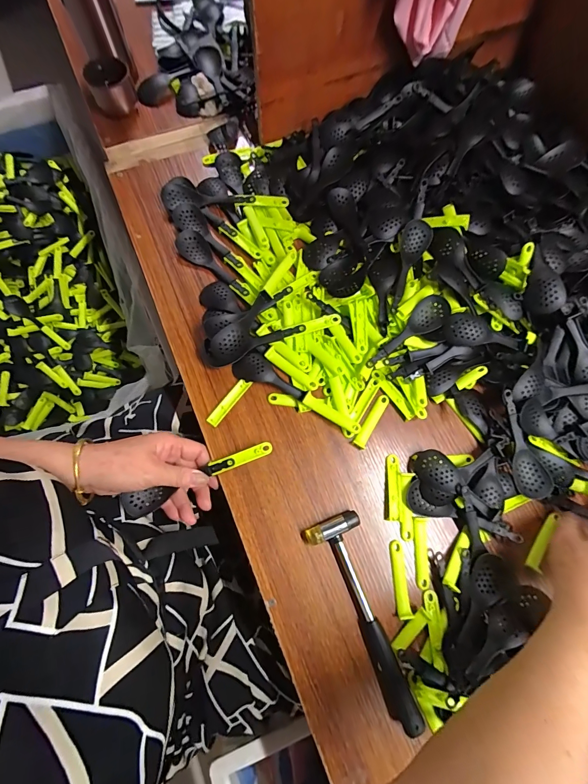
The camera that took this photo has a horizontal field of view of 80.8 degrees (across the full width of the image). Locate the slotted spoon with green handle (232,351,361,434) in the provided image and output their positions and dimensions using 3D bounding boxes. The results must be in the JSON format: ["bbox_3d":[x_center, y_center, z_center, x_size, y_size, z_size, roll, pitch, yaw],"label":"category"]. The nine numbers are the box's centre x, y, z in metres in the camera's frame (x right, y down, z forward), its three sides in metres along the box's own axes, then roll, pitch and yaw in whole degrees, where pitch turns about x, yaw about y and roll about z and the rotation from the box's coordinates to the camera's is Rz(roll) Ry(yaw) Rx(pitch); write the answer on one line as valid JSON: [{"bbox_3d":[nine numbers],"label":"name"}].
[{"bbox_3d":[0.001,0.006,0.424,0.169,0.017,0.038,34,80,8],"label":"slotted spoon with green handle"}]

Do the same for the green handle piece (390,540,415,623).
[{"bbox_3d":[0.118,0.208,0.383,0.015,0.009,0.076,-5,77,0],"label":"green handle piece"}]

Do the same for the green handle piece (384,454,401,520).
[{"bbox_3d":[0.117,0.113,0.411,0.016,0.007,0.074,4,77,1],"label":"green handle piece"}]

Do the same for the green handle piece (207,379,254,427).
[{"bbox_3d":[-0.080,0.012,0.425,0.017,0.007,0.069,37,80,8],"label":"green handle piece"}]

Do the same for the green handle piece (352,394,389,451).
[{"bbox_3d":[0.097,0.036,0.430,0.016,0.011,0.076,31,79,7],"label":"green handle piece"}]

